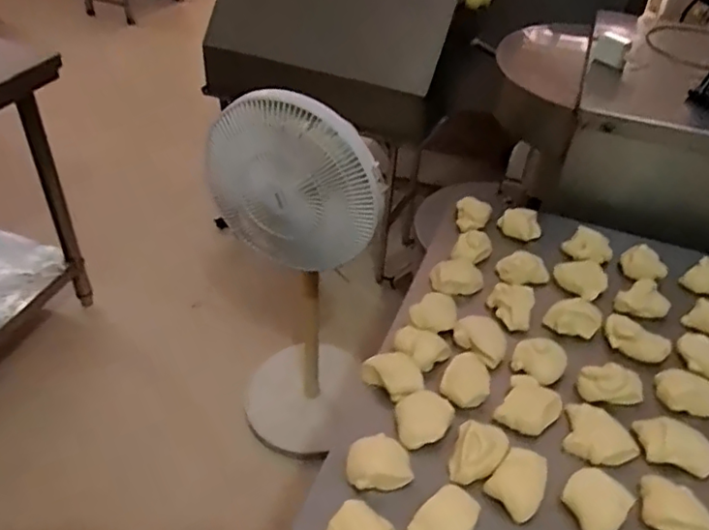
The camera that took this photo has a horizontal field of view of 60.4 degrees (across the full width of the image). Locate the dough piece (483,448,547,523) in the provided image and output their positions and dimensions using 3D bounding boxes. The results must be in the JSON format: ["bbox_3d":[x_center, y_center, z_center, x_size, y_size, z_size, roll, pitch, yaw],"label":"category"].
[{"bbox_3d":[0.171,0.223,0.624,0.050,0.029,0.064,35,47,27],"label":"dough piece"}]

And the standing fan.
[{"bbox_3d":[-0.163,0.092,1.383,0.268,0.978,0.320,-8,44,-18],"label":"standing fan"}]

